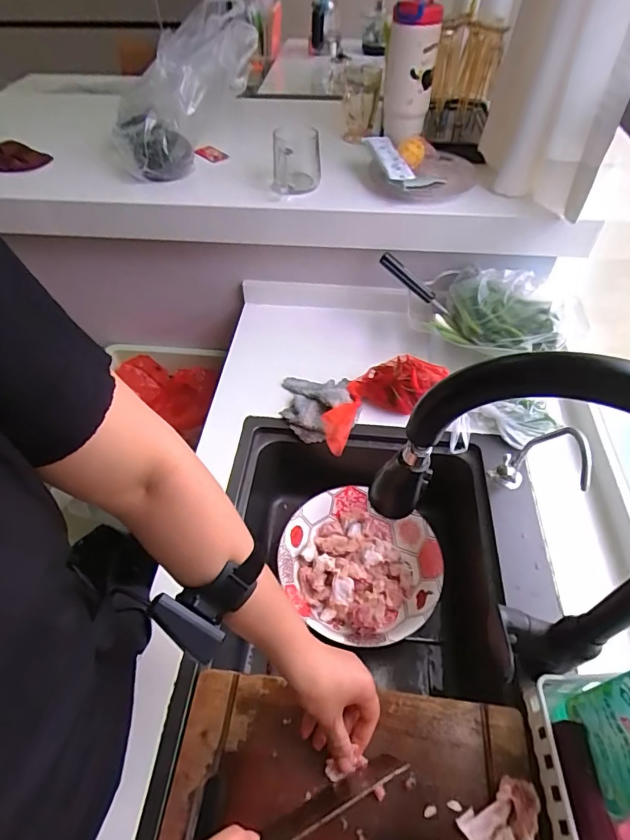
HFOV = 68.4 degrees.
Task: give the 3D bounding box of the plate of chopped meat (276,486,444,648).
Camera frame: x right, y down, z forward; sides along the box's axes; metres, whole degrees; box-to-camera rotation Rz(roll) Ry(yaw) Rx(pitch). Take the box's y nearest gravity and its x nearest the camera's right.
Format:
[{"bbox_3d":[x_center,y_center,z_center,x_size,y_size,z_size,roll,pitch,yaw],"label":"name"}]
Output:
[{"bbox_3d":[0.074,0.241,0.774,0.252,0.068,0.225,25,55,21],"label":"plate of chopped meat"}]

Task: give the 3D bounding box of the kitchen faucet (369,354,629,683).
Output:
[{"bbox_3d":[0.168,0.099,0.393,0.231,0.381,0.049,27,56,22],"label":"kitchen faucet"}]

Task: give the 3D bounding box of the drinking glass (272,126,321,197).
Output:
[{"bbox_3d":[-0.033,-0.437,0.782,0.080,0.095,0.078,-2,50,0],"label":"drinking glass"}]

